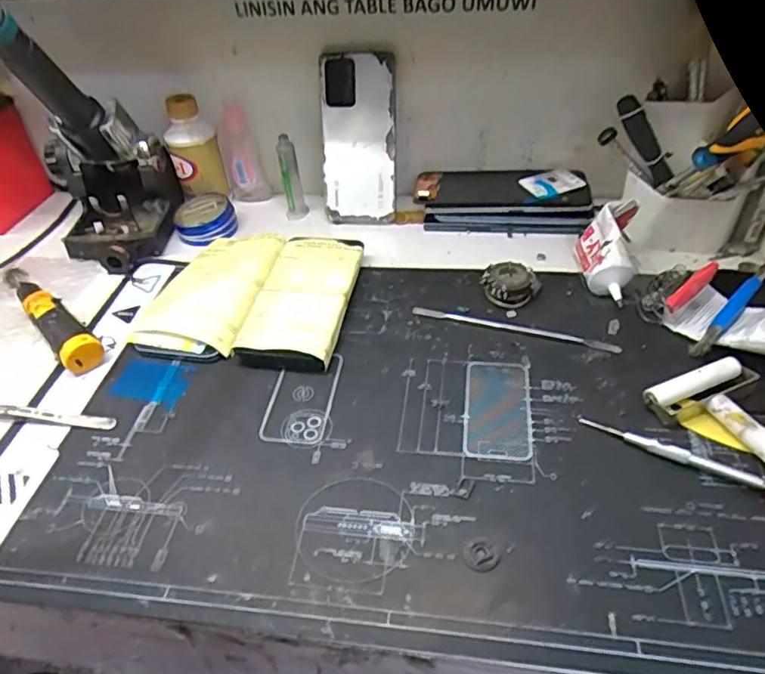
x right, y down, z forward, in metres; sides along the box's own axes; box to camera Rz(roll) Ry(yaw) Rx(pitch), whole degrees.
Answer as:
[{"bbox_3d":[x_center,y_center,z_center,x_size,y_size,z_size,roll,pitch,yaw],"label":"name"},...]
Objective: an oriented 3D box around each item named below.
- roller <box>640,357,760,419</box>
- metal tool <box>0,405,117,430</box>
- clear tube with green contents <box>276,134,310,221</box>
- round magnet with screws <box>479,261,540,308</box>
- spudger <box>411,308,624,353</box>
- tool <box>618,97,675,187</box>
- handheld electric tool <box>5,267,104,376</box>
[{"bbox_3d":[0.223,0.037,0.417,0.074,0.018,0.024,-17,44,-12],"label":"roller"},{"bbox_3d":[-0.253,0.060,0.443,0.108,0.010,0.012,4,44,9],"label":"metal tool"},{"bbox_3d":[-0.097,-0.170,0.627,0.022,0.097,0.017,-14,44,-10],"label":"clear tube with green contents"},{"bbox_3d":[0.109,-0.046,0.513,0.041,0.026,0.037,29,53,31],"label":"round magnet with screws"},{"bbox_3d":[0.107,-0.007,0.487,0.168,0.006,0.012,13,46,18],"label":"spudger"},{"bbox_3d":[0.238,-0.178,0.532,0.018,0.090,0.014,-21,32,36],"label":"tool"},{"bbox_3d":[-0.291,-0.019,0.517,0.031,0.031,0.159,-34,50,-27],"label":"handheld electric tool"}]

